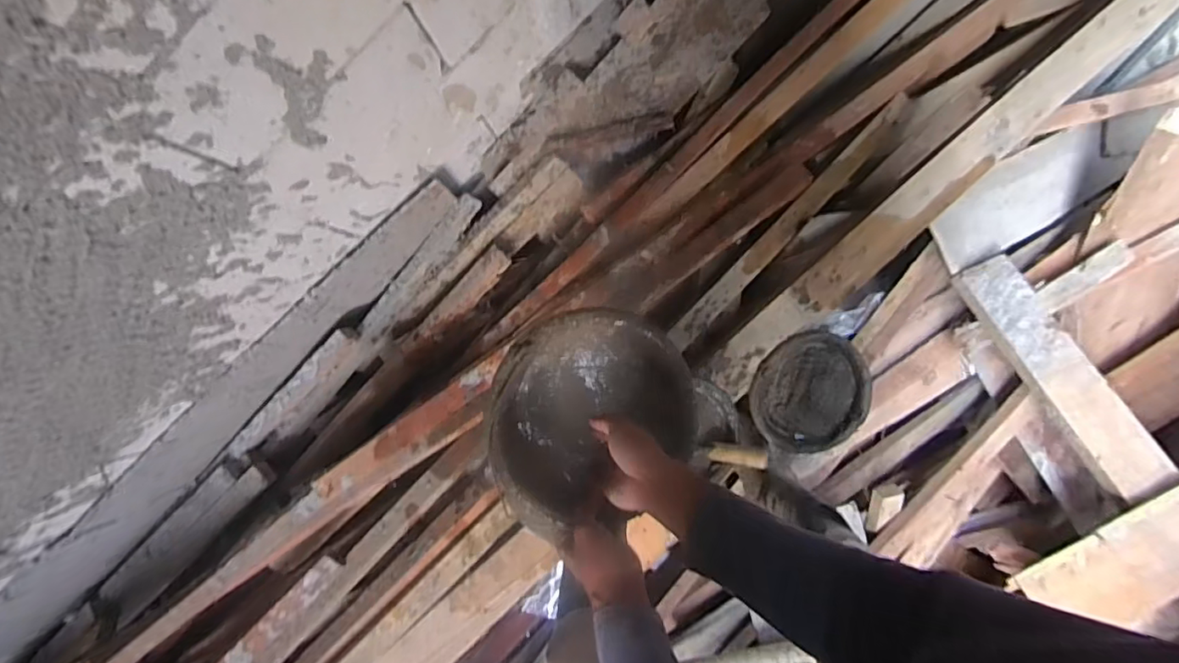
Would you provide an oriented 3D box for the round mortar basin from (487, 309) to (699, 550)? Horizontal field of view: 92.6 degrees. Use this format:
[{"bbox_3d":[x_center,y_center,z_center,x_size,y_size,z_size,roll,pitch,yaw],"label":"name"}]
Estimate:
[{"bbox_3d":[0.005,0.109,0.686,0.238,0.078,0.259,0,90,0],"label":"round mortar basin"}]

